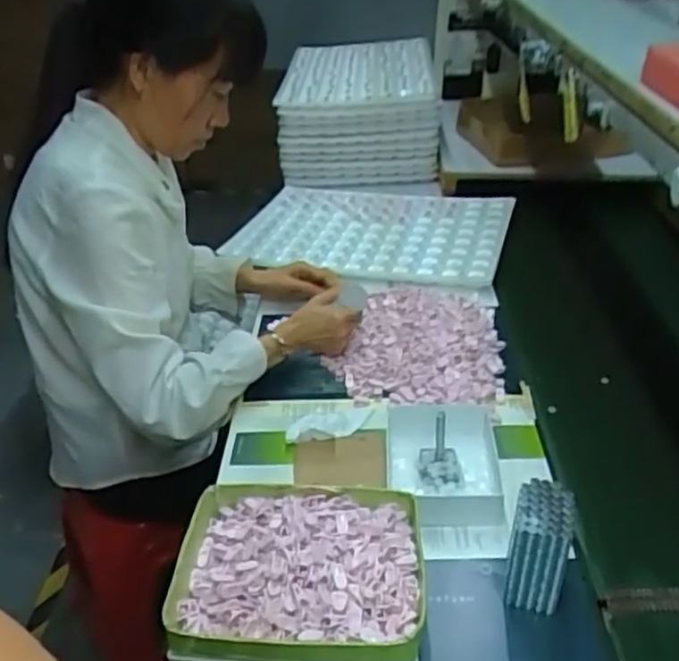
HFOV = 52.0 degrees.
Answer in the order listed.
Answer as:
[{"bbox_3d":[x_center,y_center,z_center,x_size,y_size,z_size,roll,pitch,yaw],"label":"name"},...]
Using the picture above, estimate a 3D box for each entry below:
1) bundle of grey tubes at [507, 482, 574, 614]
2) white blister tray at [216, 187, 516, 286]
[{"bbox_3d":[0.189,0.210,0.666,0.050,0.124,0.061,11,36,15],"label":"bundle of grey tubes"},{"bbox_3d":[0.061,-0.197,1.340,0.512,0.040,0.338,7,39,21],"label":"white blister tray"}]

